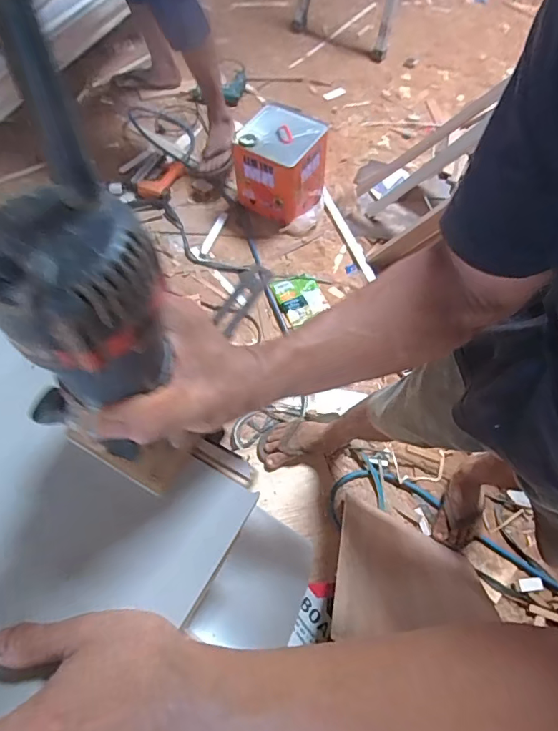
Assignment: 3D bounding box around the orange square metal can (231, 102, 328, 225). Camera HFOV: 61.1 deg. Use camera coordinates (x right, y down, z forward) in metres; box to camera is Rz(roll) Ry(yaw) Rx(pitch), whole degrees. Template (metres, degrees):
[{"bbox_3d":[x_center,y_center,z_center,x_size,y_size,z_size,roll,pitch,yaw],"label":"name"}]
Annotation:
[{"bbox_3d":[0.008,-0.672,1.601,0.273,0.247,0.298,24,62,9],"label":"orange square metal can"}]

